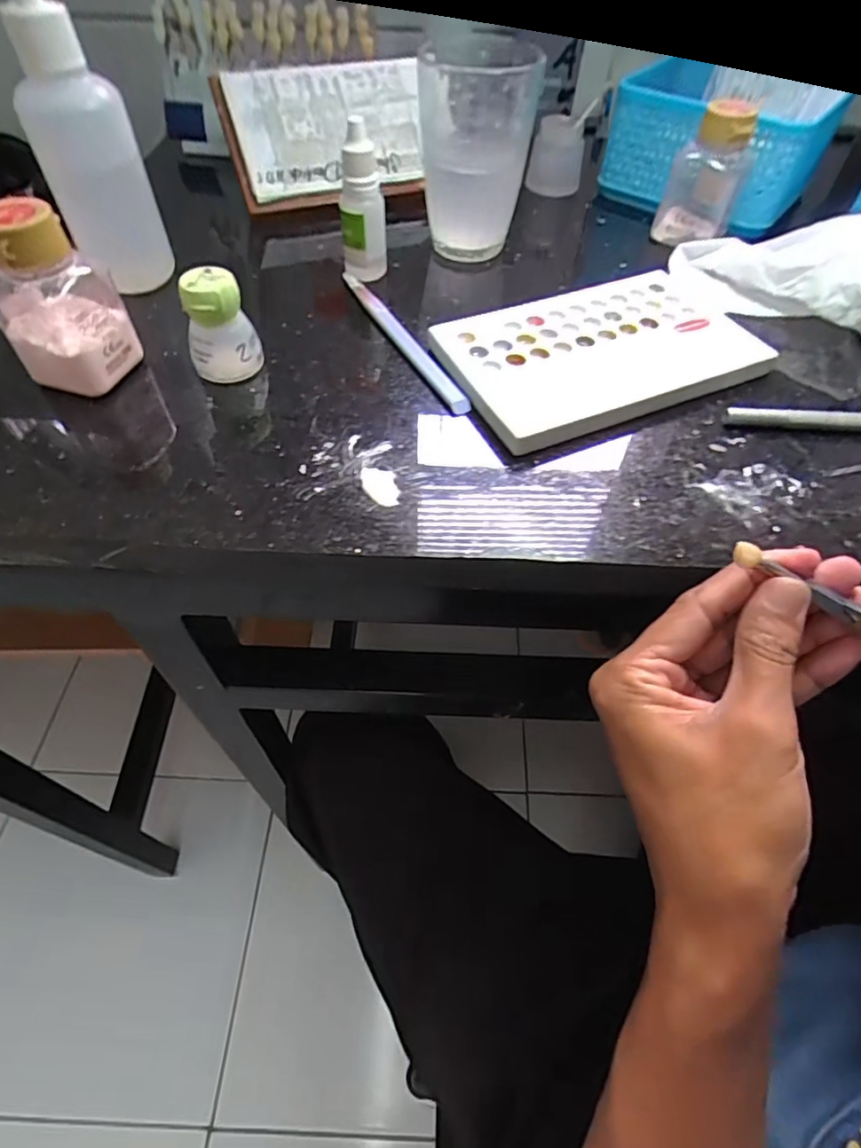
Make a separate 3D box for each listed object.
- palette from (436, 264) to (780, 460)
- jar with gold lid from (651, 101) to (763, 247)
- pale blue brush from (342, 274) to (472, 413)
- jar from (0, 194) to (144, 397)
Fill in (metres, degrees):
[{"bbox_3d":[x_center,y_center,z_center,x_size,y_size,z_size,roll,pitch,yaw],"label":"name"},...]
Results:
[{"bbox_3d":[0.087,-0.117,0.289,0.156,0.011,0.095,-21,57,-16],"label":"palette"},{"bbox_3d":[0.174,-0.250,0.352,0.042,0.070,0.046,1,54,-1],"label":"jar with gold lid"},{"bbox_3d":[-0.017,-0.130,0.302,0.009,0.005,0.141,-22,58,-17],"label":"pale blue brush"},{"bbox_3d":[-0.164,-0.124,0.250,0.034,0.068,0.047,22,56,14],"label":"jar"}]

